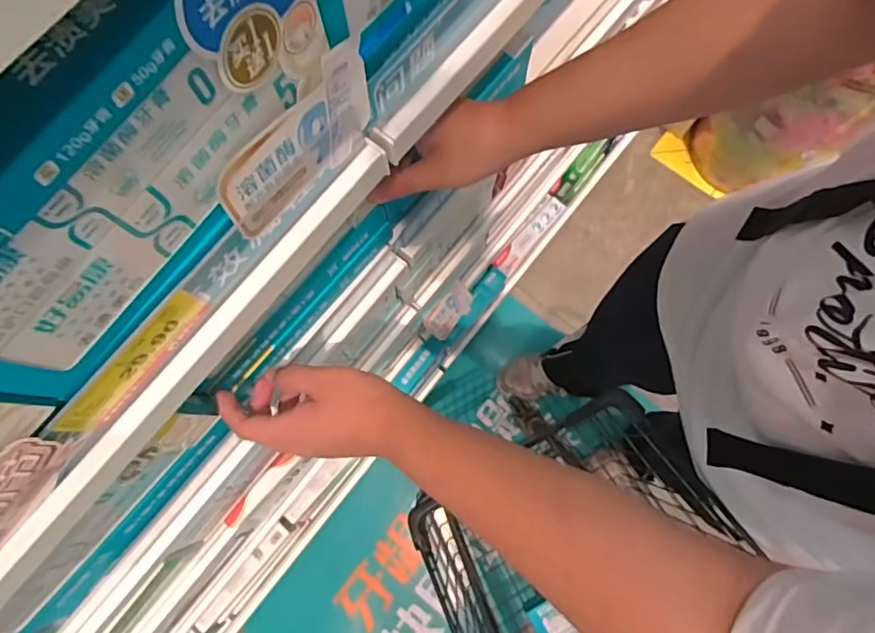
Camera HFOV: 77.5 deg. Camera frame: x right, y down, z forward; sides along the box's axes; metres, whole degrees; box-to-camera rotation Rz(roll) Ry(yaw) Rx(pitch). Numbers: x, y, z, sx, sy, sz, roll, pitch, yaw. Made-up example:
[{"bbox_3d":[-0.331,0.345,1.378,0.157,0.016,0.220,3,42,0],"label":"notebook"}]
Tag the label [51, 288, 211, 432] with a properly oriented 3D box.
[{"bbox_3d":[-0.161,0.024,0.295,0.005,0.035,0.091,37,83,13],"label":"label"}]

